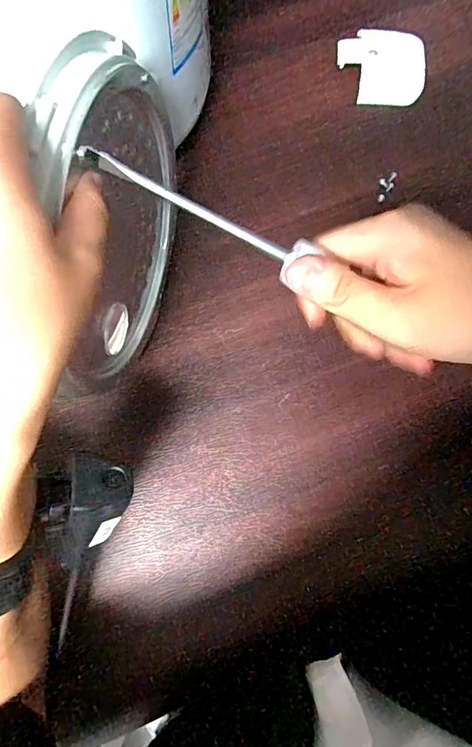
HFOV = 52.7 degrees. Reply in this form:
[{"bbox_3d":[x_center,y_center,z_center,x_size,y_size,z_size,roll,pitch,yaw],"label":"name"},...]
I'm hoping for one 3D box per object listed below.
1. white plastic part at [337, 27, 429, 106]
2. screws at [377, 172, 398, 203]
[{"bbox_3d":[0.134,-0.280,0.434,0.079,0.019,0.072,0,77,0],"label":"white plastic part"},{"bbox_3d":[0.131,-0.164,0.417,0.013,0.008,0.035,26,79,6],"label":"screws"}]

